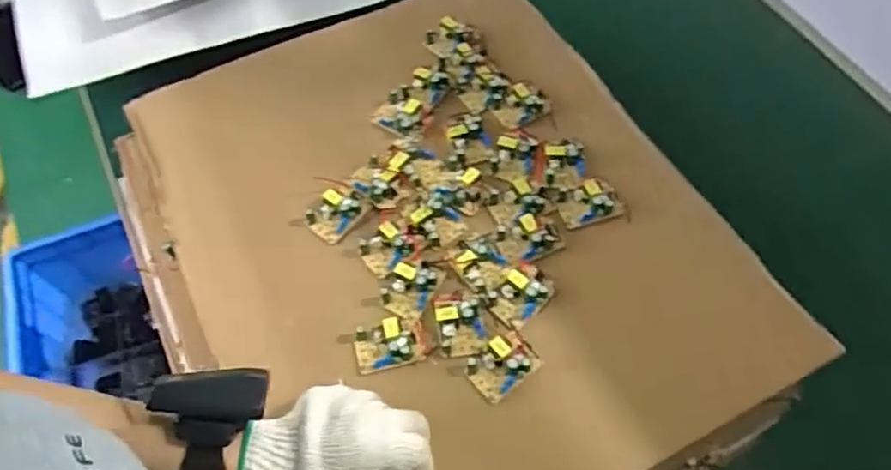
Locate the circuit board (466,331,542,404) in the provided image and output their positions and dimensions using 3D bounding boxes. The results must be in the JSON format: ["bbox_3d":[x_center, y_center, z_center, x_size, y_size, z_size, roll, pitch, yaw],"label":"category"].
[{"bbox_3d":[0.043,0.097,0.508,0.049,0.017,0.036,-35,64,-16],"label":"circuit board"}]

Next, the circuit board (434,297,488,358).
[{"bbox_3d":[0.012,0.068,0.525,0.036,0.013,0.048,-10,60,-2],"label":"circuit board"}]

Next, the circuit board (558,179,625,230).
[{"bbox_3d":[0.122,-0.028,0.572,0.052,0.013,0.035,-17,61,-6],"label":"circuit board"}]

